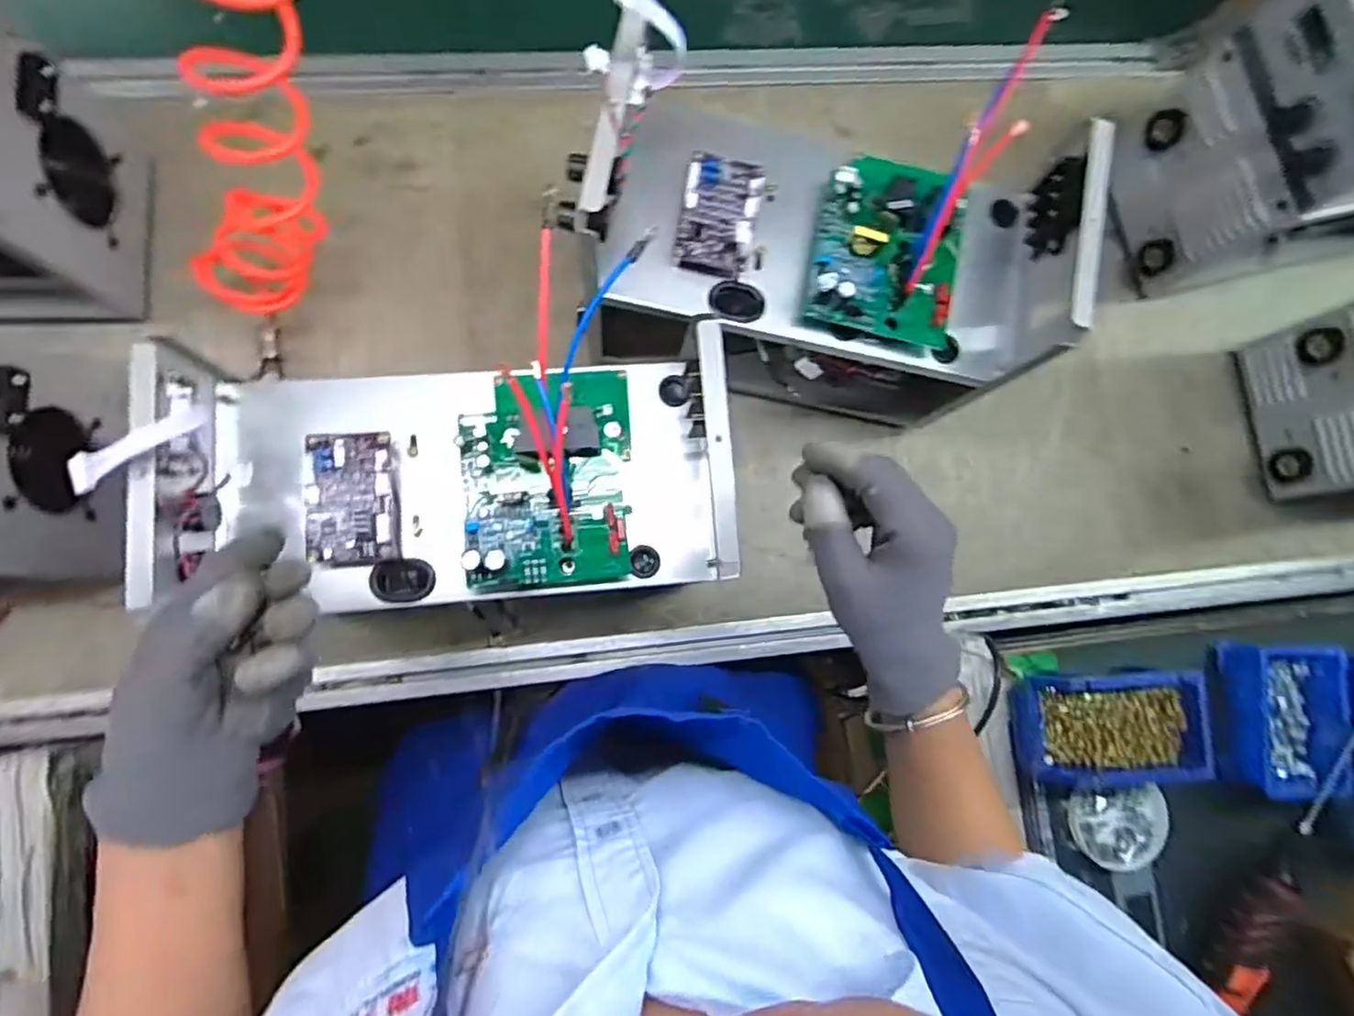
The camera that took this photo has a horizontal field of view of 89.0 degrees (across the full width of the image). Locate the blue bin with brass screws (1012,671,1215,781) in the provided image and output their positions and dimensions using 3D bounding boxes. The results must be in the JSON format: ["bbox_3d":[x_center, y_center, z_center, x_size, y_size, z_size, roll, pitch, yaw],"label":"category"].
[{"bbox_3d":[0.426,0.211,0.671,0.170,0.058,0.101,-3,84,-6],"label":"blue bin with brass screws"}]

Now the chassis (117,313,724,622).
[{"bbox_3d":[-0.160,-0.021,0.493,0.355,0.139,0.170,-5,84,-6],"label":"chassis"}]

